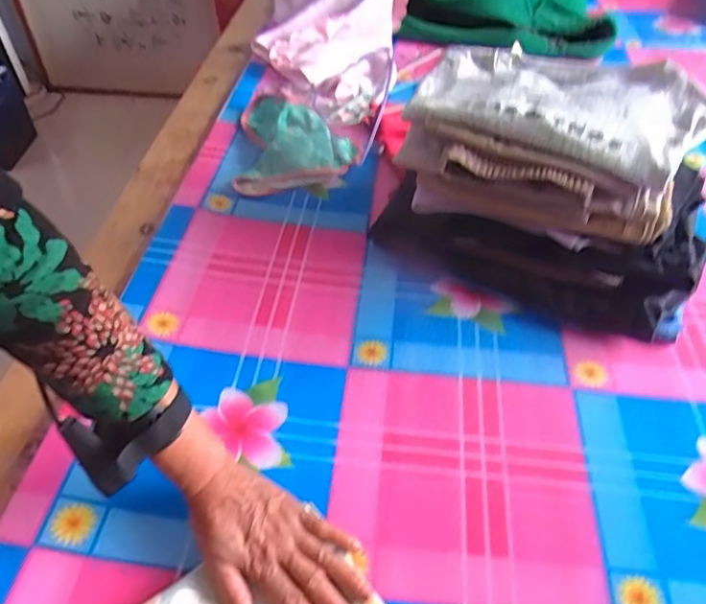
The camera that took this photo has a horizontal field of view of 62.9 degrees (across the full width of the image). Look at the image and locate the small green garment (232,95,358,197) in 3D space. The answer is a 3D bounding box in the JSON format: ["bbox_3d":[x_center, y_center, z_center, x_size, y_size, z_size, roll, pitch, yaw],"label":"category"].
[{"bbox_3d":[-0.090,-0.272,0.944,0.193,0.039,0.249,-3,46,-3],"label":"small green garment"}]

